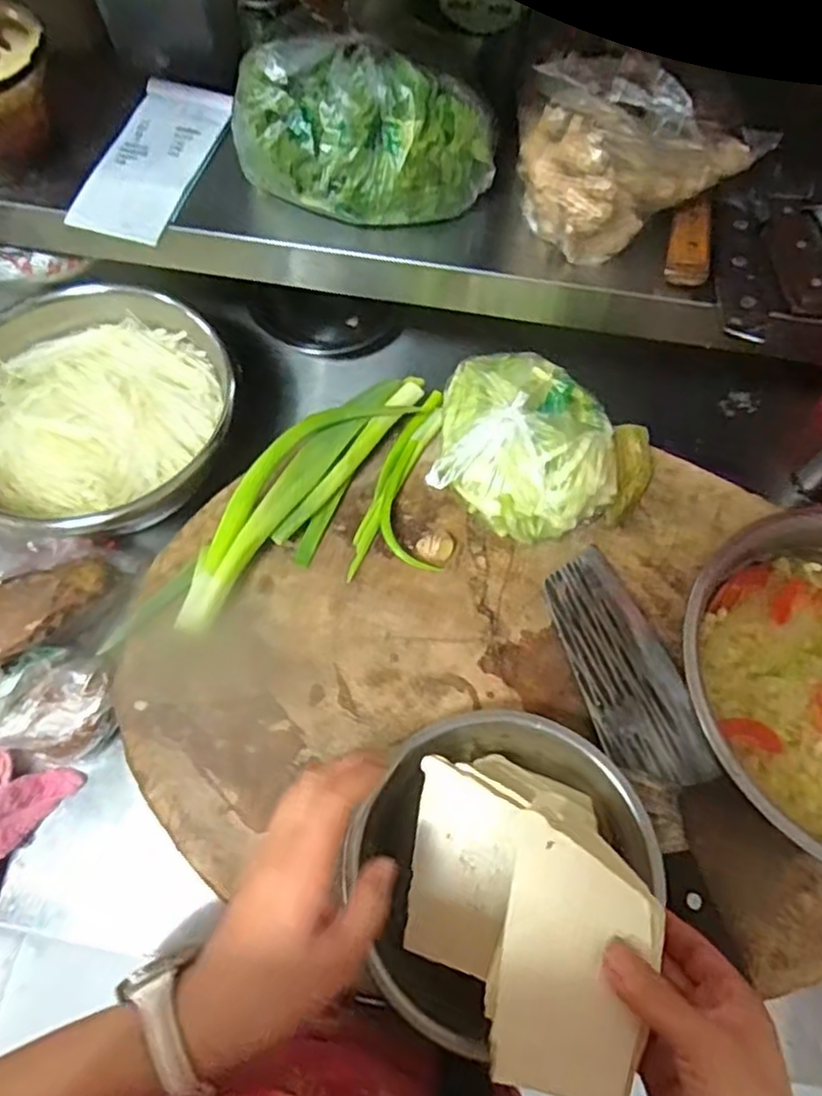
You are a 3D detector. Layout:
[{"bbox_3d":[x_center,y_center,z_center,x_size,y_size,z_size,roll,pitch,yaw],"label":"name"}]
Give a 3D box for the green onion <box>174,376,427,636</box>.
[{"bbox_3d":[-0.087,-0.049,0.545,0.070,0.043,0.281,30,67,13],"label":"green onion"}]

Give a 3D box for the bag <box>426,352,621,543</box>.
[{"bbox_3d":[0.094,-0.083,0.546,0.140,0.078,0.144,10,64,3],"label":"bag"}]

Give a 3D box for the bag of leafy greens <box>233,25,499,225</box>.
[{"bbox_3d":[-0.039,-0.314,0.513,0.203,0.096,0.095,8,64,2],"label":"bag of leafy greens"}]

